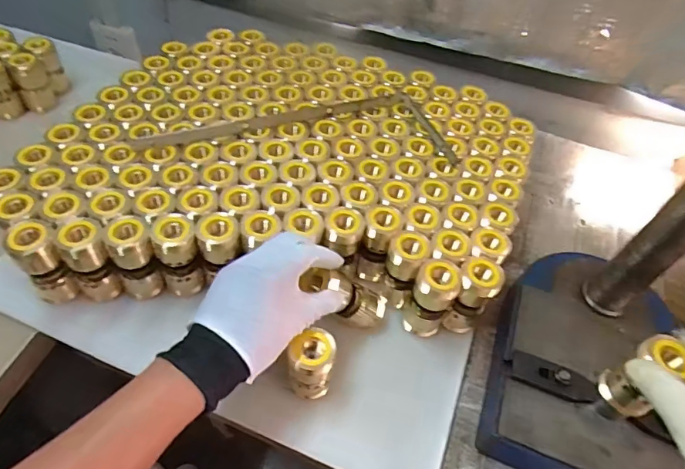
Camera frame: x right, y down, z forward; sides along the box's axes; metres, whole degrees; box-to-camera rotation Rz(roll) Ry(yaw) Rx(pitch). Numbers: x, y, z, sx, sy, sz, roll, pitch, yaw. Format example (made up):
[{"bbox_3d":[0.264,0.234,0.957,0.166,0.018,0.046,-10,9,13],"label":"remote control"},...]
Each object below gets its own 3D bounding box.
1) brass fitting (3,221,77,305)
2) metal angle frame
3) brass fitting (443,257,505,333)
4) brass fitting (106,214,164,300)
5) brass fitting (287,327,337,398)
[{"bbox_3d":[-0.291,0.031,0.458,0.038,0.096,0.032,-34,62,-29],"label":"brass fitting"},{"bbox_3d":[-0.049,-0.133,0.558,0.356,0.012,0.110,1,51,-6],"label":"metal angle frame"},{"bbox_3d":[0.132,0.066,0.481,0.039,0.098,0.034,28,53,16],"label":"brass fitting"},{"bbox_3d":[-0.211,0.025,0.477,0.040,0.102,0.039,-20,55,-21],"label":"brass fitting"},{"bbox_3d":[-0.029,0.119,0.424,0.039,0.073,0.036,3,50,-4],"label":"brass fitting"}]

